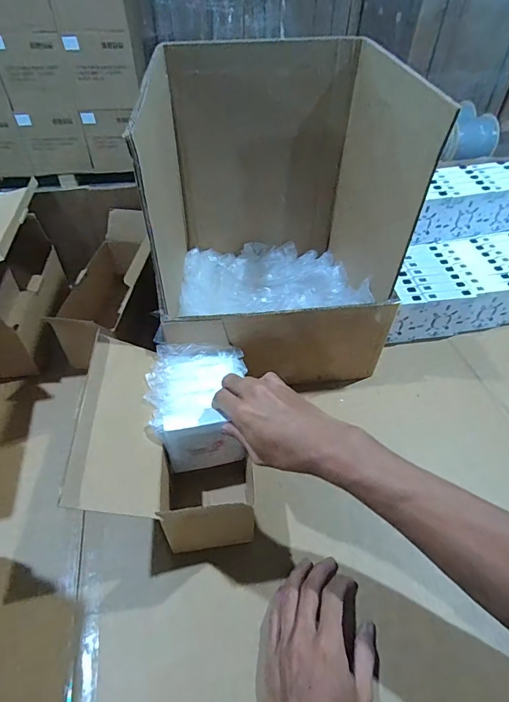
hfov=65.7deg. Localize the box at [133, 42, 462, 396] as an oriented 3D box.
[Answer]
[{"bbox_3d":[0.020,-0.184,0.566,0.320,0.335,0.321,-6,47,-8],"label":"box"}]

